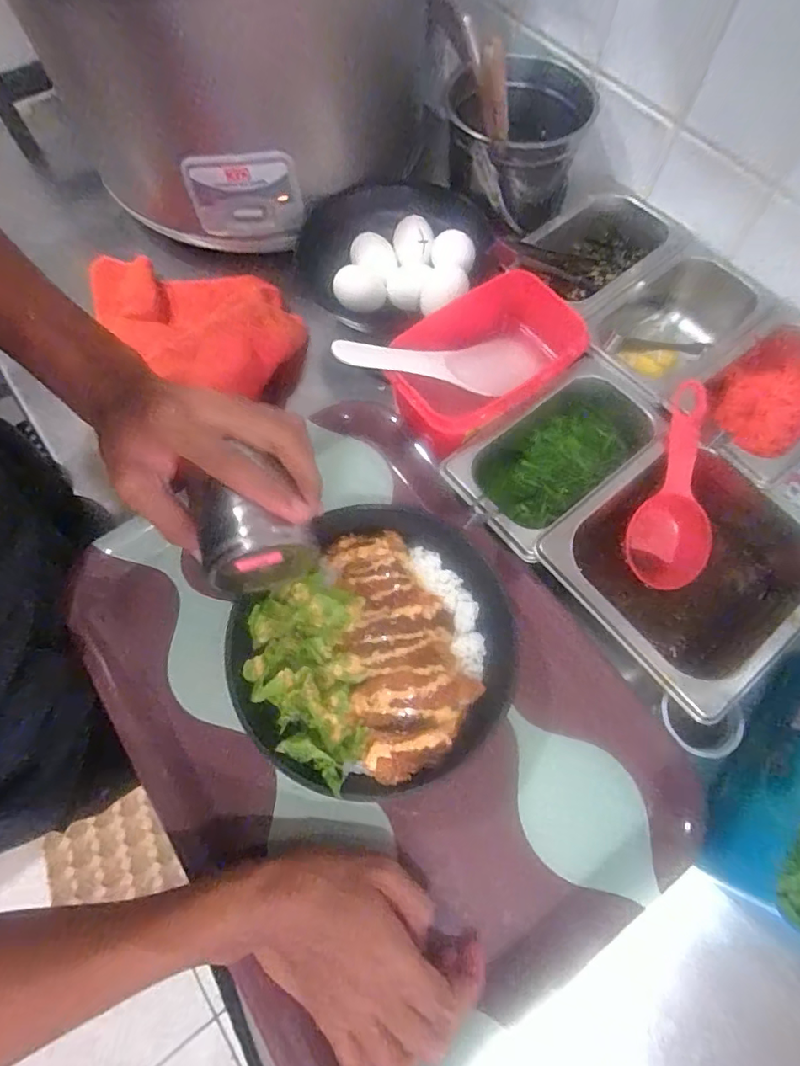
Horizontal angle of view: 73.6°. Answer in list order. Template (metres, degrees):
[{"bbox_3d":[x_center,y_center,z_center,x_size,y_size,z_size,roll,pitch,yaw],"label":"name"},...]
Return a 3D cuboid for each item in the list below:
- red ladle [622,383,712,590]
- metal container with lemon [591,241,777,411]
[{"bbox_3d":[0.213,-0.035,0.414,0.052,0.028,0.155,9,91,3],"label":"red ladle"},{"bbox_3d":[0.244,-0.176,0.491,0.170,0.076,0.104,-39,73,-15],"label":"metal container with lemon"}]

